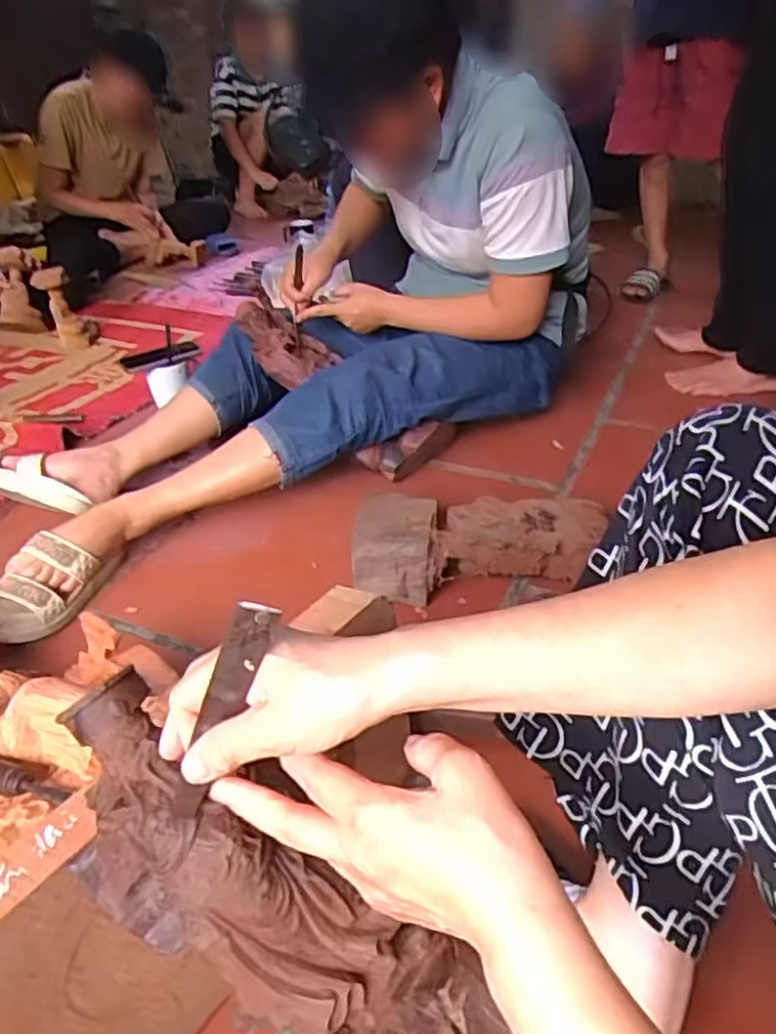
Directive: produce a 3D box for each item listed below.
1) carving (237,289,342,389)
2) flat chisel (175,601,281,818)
[{"bbox_3d":[-0.178,-0.289,1.172,0.084,0.075,0.209,-26,62,-34],"label":"carving"},{"bbox_3d":[-0.084,0.098,0.346,0.019,0.140,0.010,14,26,-20],"label":"flat chisel"}]

